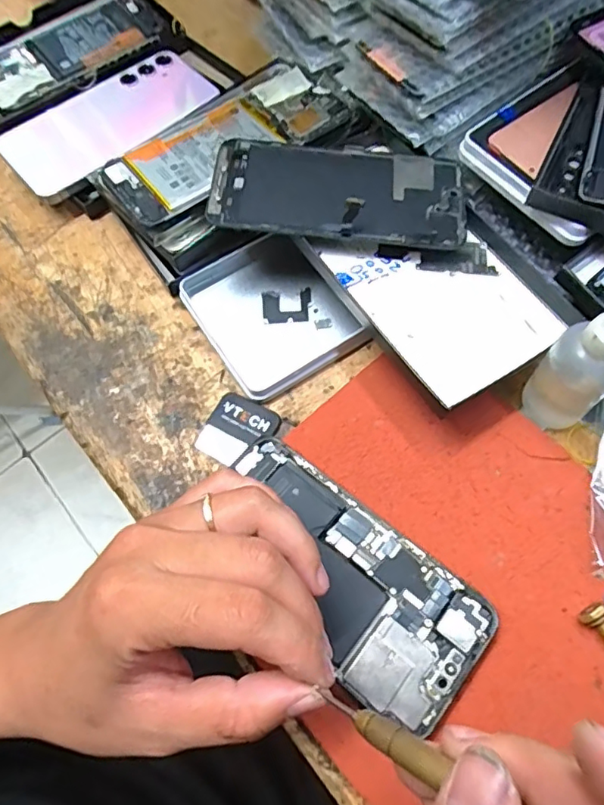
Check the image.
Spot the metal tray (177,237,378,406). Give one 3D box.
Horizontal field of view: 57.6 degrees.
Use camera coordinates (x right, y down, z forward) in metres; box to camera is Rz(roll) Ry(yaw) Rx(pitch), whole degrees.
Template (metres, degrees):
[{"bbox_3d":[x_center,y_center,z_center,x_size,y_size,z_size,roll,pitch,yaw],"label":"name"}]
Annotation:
[{"bbox_3d":[-0.020,-0.059,0.357,0.086,0.017,0.101,-32,69,-10],"label":"metal tray"}]

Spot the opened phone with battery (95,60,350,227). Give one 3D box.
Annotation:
[{"bbox_3d":[-0.055,-0.183,0.380,0.166,0.010,0.083,-35,70,-13],"label":"opened phone with battery"}]

